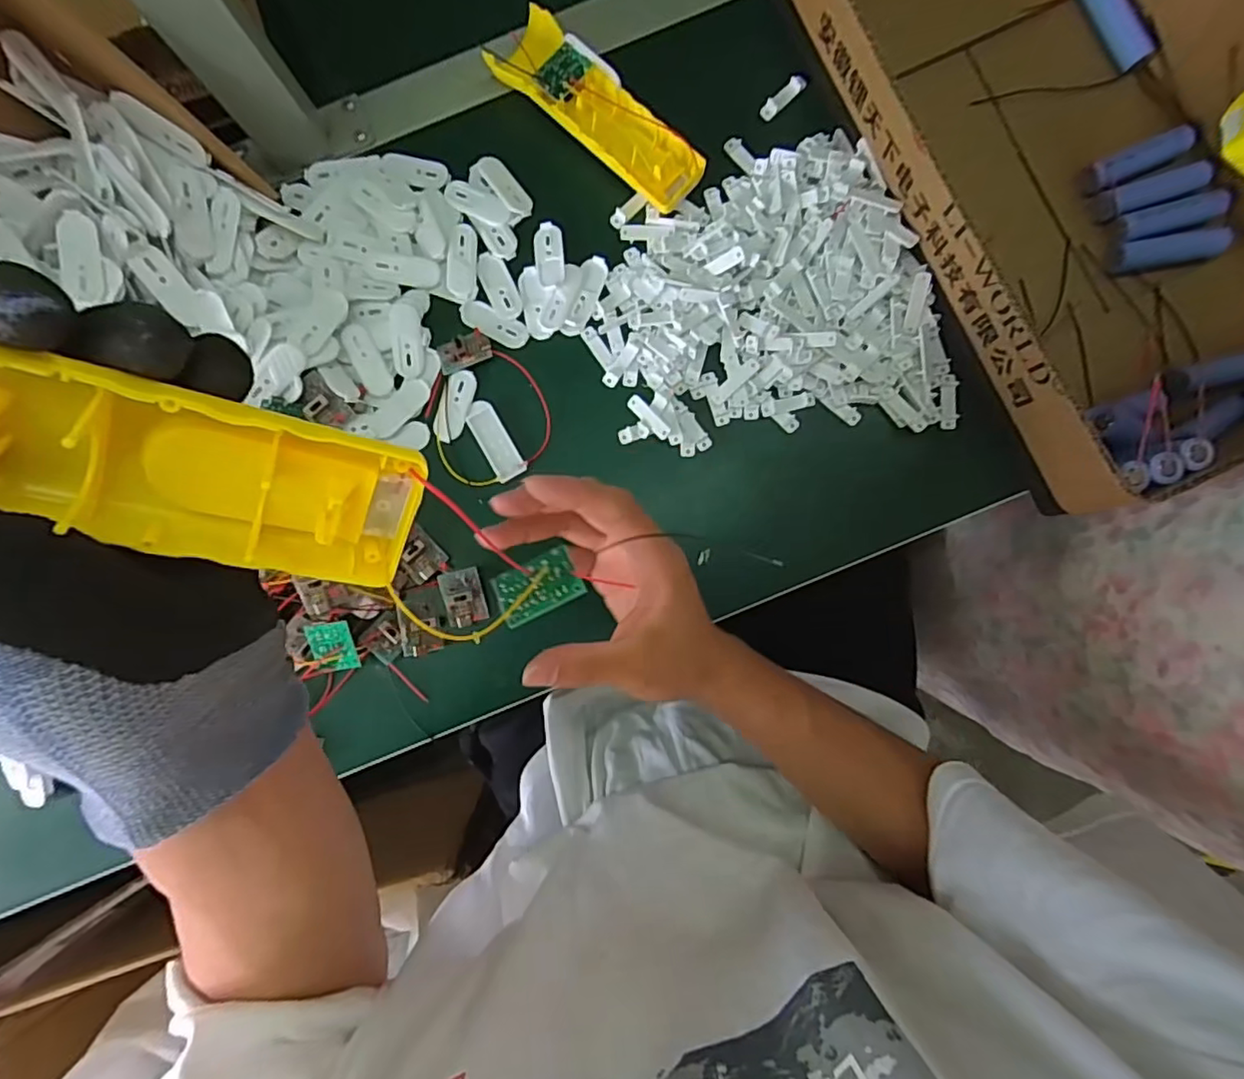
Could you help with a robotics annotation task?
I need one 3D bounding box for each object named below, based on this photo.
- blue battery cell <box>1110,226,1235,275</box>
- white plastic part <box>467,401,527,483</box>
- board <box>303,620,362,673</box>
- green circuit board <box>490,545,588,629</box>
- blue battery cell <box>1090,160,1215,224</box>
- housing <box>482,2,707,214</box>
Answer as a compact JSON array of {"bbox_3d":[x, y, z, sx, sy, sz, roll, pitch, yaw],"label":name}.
[{"bbox_3d":[0.347,-0.185,0.388,0.064,0.021,0.020,-6,85,2],"label":"blue battery cell"},{"bbox_3d":[-0.086,-0.068,0.414,0.022,0.004,0.056,-29,85,0],"label":"white plastic part"},{"bbox_3d":[-0.184,0.069,0.389,0.025,0.004,0.035,-14,109,-14],"label":"board"},{"bbox_3d":[-0.036,0.020,0.259,0.035,0.004,0.025,-27,62,-6],"label":"green circuit board"},{"bbox_3d":[0.342,-0.224,0.395,0.061,0.018,0.018,-17,85,9],"label":"blue battery cell"},{"bbox_3d":[-0.015,-0.283,0.410,0.157,0.031,0.049,43,88,5],"label":"housing"}]

